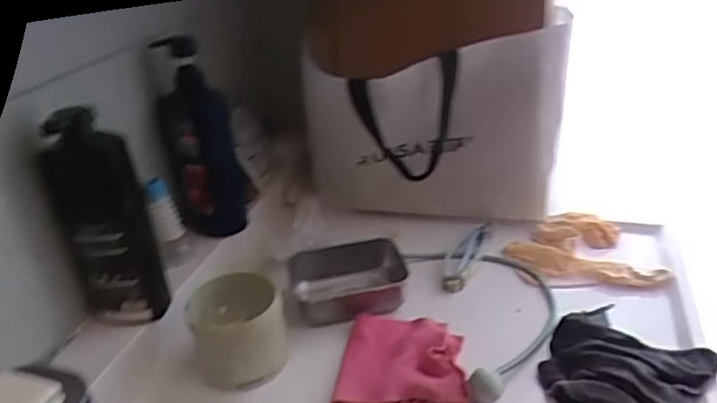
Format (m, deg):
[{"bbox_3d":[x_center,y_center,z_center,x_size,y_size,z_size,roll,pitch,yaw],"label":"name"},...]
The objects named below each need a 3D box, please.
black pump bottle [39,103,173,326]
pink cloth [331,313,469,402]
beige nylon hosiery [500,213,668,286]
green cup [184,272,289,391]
[{"bbox_3d":[-0.251,0.033,0.602,0.080,0.225,0.050,-19,31,-24],"label":"black pump bottle"},{"bbox_3d":[0.041,0.160,0.599,0.123,0.033,0.120,-2,28,5],"label":"pink cloth"},{"bbox_3d":[0.268,0.056,0.748,0.156,0.023,0.155,-4,28,2],"label":"beige nylon hosiery"},{"bbox_3d":[-0.123,0.132,0.619,0.096,0.072,0.095,-9,29,-7],"label":"green cup"}]

